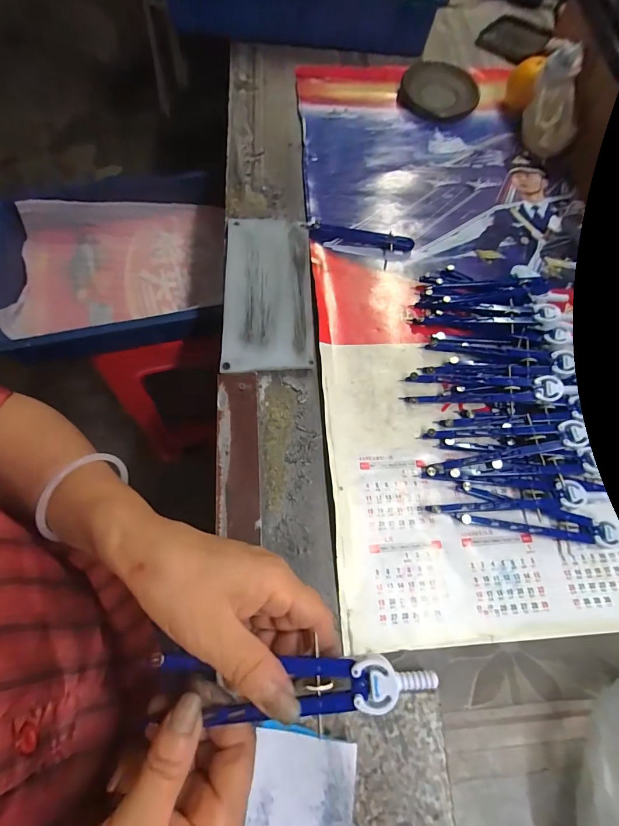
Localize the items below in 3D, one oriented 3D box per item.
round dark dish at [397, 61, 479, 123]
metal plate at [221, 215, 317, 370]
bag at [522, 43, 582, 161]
[{"bbox_3d":[0.196,-0.476,0.529,0.105,0.018,0.133,29,70,8],"label":"round dark dish"},{"bbox_3d":[-0.045,-0.135,0.388,0.093,0.008,0.196,-1,68,-4],"label":"metal plate"},{"bbox_3d":[0.318,-0.393,0.465,0.072,0.100,0.035,31,70,9],"label":"bag"}]

